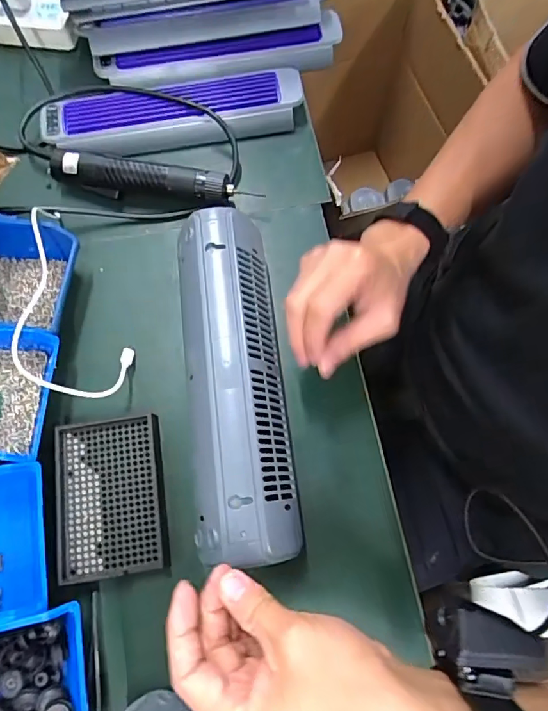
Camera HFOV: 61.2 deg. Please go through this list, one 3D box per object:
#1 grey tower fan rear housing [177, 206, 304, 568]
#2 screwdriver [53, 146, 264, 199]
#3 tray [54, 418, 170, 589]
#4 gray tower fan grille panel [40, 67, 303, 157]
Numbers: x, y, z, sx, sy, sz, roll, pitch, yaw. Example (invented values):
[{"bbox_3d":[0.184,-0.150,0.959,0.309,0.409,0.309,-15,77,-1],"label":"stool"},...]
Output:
[{"bbox_3d":[-0.036,0.019,0.415,0.088,0.088,0.303,-7,72,-1],"label":"grey tower fan rear housing"},{"bbox_3d":[-0.137,-0.189,0.504,0.222,0.029,0.039,11,73,4],"label":"screwdriver"},{"bbox_3d":[-0.147,0.125,0.416,0.090,0.020,0.133,-9,72,-2],"label":"tray"},{"bbox_3d":[-0.116,-0.286,0.540,0.293,0.020,0.077,-11,72,-3],"label":"gray tower fan grille panel"}]

